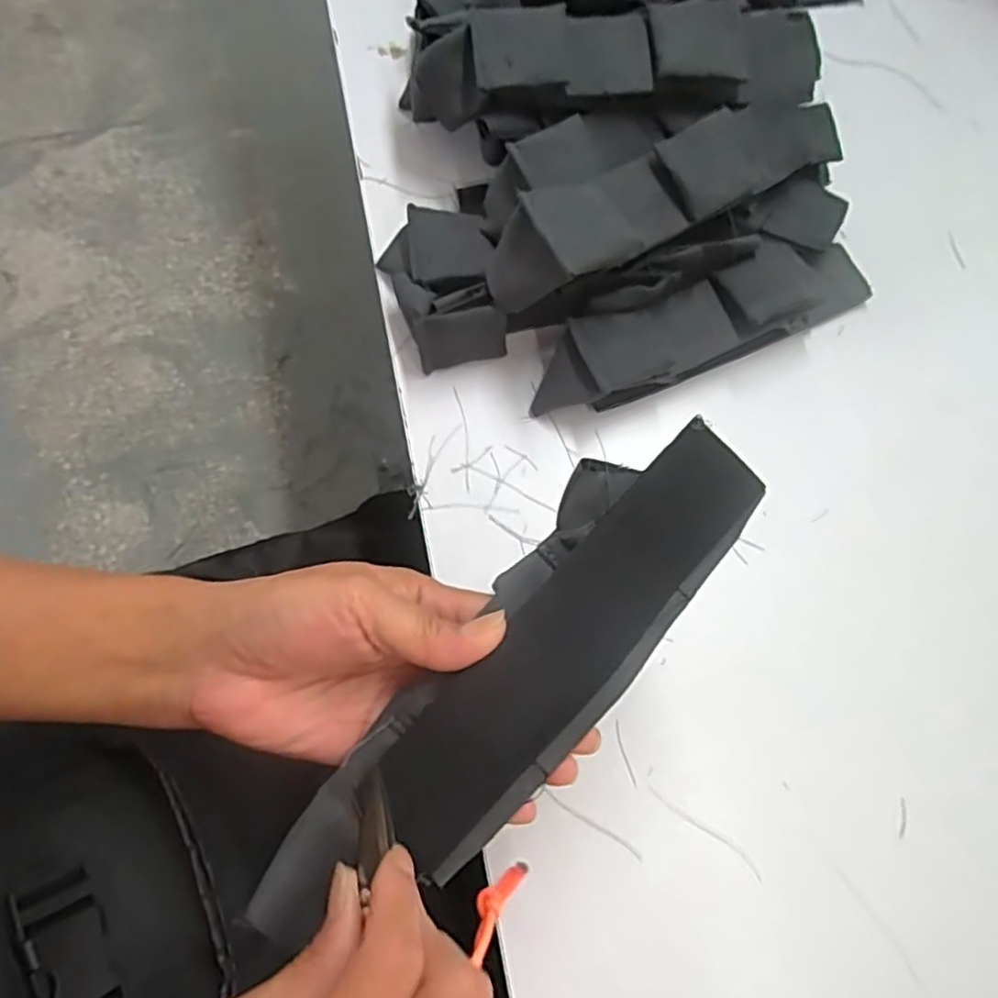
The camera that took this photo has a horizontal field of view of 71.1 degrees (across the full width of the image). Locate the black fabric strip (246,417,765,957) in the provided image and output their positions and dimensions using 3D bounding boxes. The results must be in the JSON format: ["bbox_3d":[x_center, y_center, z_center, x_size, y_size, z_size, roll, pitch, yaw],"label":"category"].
[{"bbox_3d":[0.008,0.060,0.240,0.056,0.023,0.214,43,83,10],"label":"black fabric strip"}]

